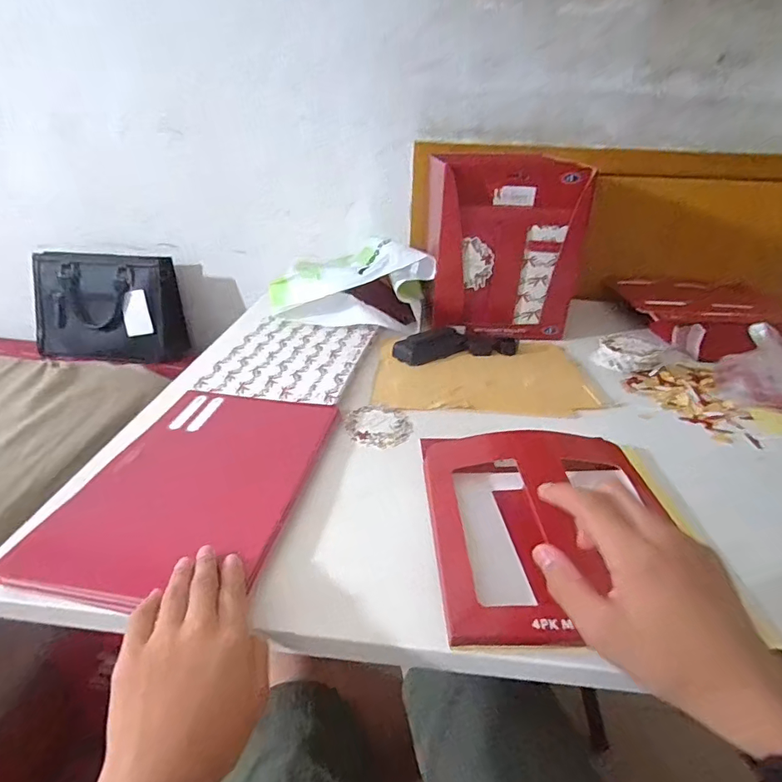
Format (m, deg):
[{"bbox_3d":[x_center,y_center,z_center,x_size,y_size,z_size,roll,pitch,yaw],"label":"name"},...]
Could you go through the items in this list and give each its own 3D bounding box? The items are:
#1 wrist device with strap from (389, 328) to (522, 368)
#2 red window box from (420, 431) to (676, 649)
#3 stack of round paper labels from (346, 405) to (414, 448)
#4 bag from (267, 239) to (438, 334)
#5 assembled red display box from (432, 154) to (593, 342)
[{"bbox_3d":[0.094,-0.069,0.671,0.183,0.037,0.047,-10,29,-20],"label":"wrist device with strap"},{"bbox_3d":[0.130,0.098,0.396,0.191,0.027,0.226,1,27,-2],"label":"red window box"},{"bbox_3d":[-0.014,0.038,0.528,0.072,0.006,0.071,8,28,12],"label":"stack of round paper labels"},{"bbox_3d":[-0.051,-0.172,0.773,0.230,0.110,0.201,3,28,4],"label":"bag"},{"bbox_3d":[0.163,-0.205,0.710,0.215,0.251,0.091,0,27,-3],"label":"assembled red display box"}]

